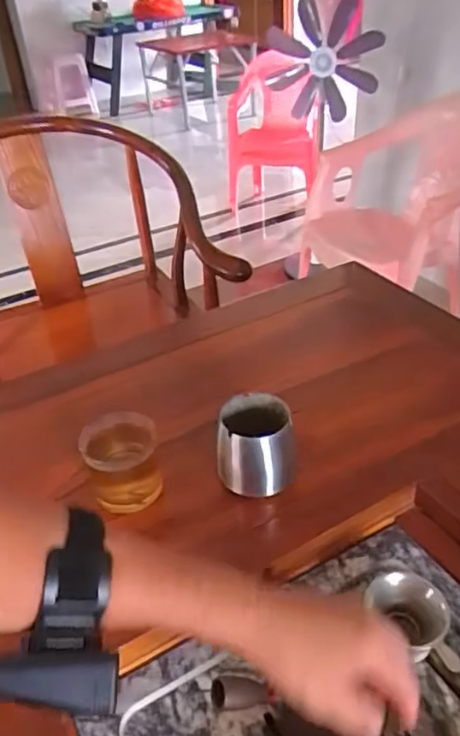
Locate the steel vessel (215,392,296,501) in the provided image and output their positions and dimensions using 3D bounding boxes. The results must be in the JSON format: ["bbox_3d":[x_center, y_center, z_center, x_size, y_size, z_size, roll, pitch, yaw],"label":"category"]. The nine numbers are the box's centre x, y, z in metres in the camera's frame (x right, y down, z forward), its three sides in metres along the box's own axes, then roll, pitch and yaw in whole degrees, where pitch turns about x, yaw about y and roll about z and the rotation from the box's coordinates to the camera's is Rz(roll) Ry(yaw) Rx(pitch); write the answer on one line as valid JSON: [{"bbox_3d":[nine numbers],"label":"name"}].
[{"bbox_3d":[0.027,0.083,0.636,0.079,0.086,0.088,-3,37,2],"label":"steel vessel"}]

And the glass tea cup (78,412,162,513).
[{"bbox_3d":[-0.116,0.096,0.631,0.073,0.075,0.079,-11,37,-8],"label":"glass tea cup"}]

